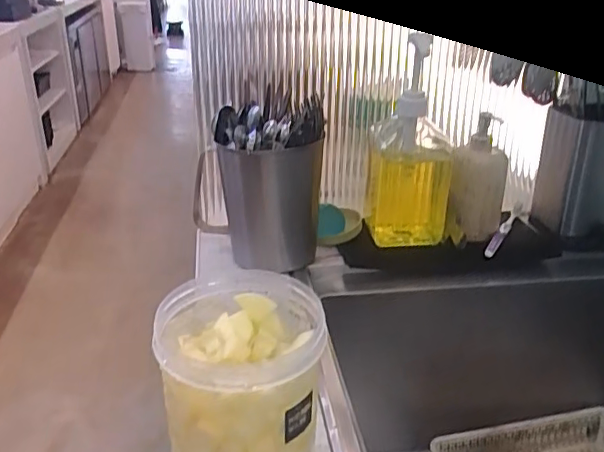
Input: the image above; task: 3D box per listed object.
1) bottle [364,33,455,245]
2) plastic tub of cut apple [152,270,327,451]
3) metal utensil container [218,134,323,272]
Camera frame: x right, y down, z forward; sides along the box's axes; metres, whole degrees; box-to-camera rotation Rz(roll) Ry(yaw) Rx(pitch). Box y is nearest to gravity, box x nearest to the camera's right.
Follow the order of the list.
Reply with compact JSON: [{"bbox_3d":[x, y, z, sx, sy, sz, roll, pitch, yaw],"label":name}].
[{"bbox_3d":[0.158,-0.118,0.834,0.117,0.280,0.100,1,26,0],"label":"bottle"},{"bbox_3d":[-0.046,0.135,0.440,0.108,0.162,0.115,0,26,0],"label":"plastic tub of cut apple"},{"bbox_3d":[-0.046,-0.022,0.795,0.124,0.212,0.109,-3,26,-8],"label":"metal utensil container"}]

